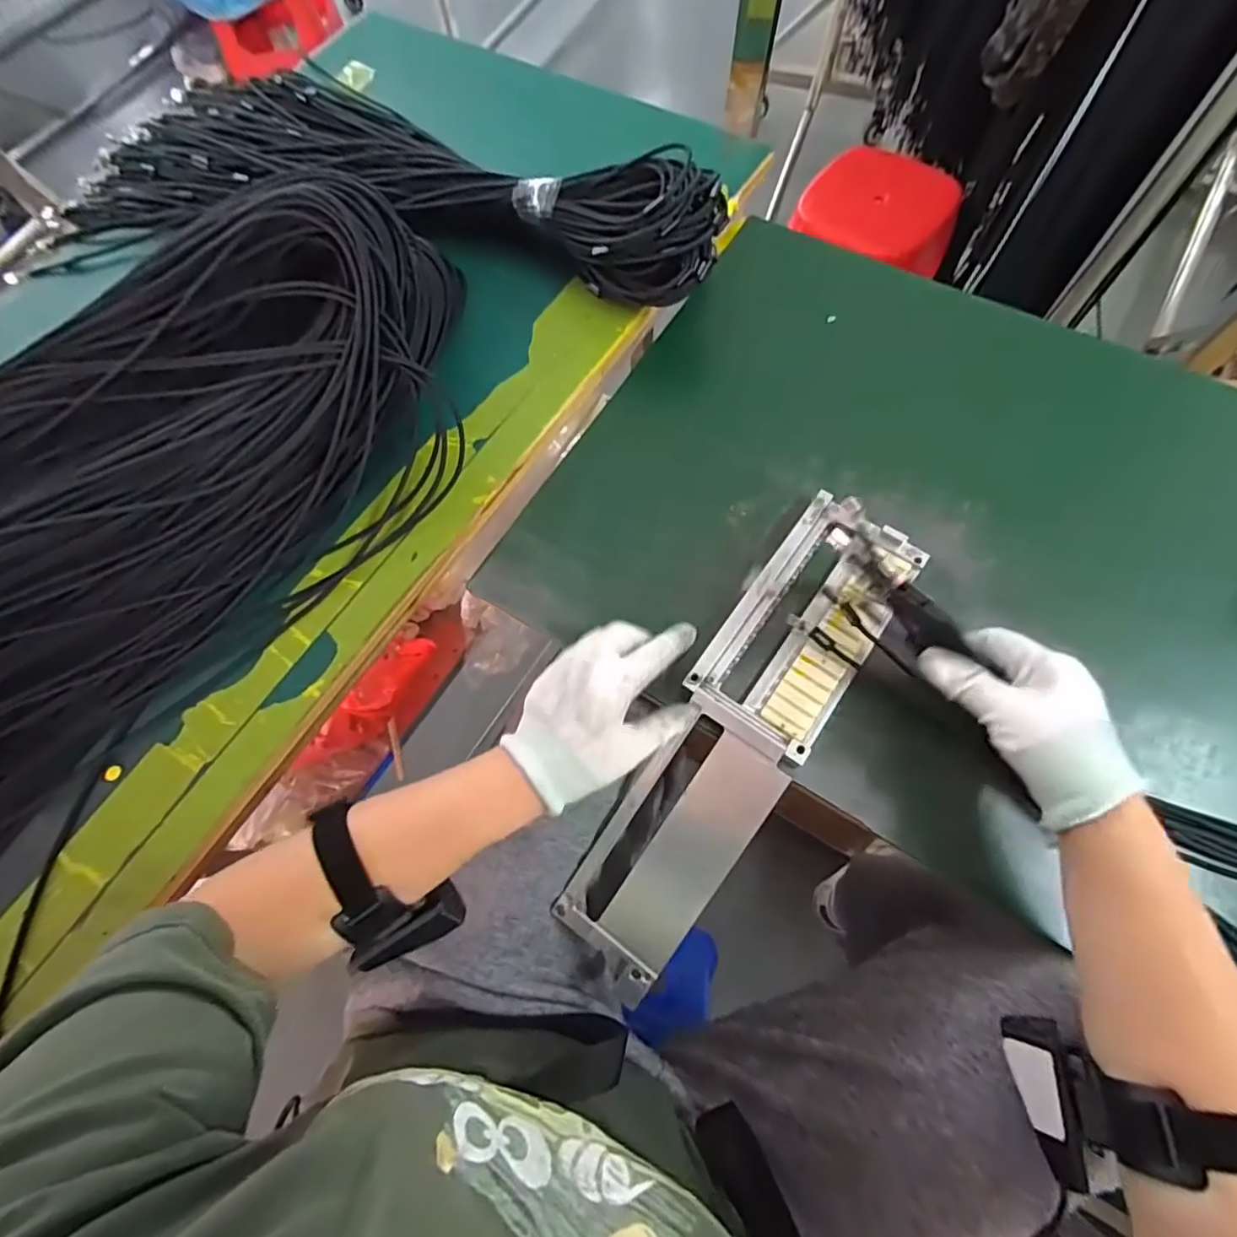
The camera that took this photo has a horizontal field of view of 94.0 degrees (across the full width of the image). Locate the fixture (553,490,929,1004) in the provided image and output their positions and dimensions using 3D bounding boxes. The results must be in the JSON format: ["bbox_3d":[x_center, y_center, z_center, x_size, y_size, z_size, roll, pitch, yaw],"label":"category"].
[{"bbox_3d":[0.092,0.081,0.430,0.098,0.037,0.393,31,83,14],"label":"fixture"}]

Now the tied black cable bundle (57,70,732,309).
[{"bbox_3d":[-0.247,-0.493,0.602,0.733,0.099,0.242,16,70,9],"label":"tied black cable bundle"}]

